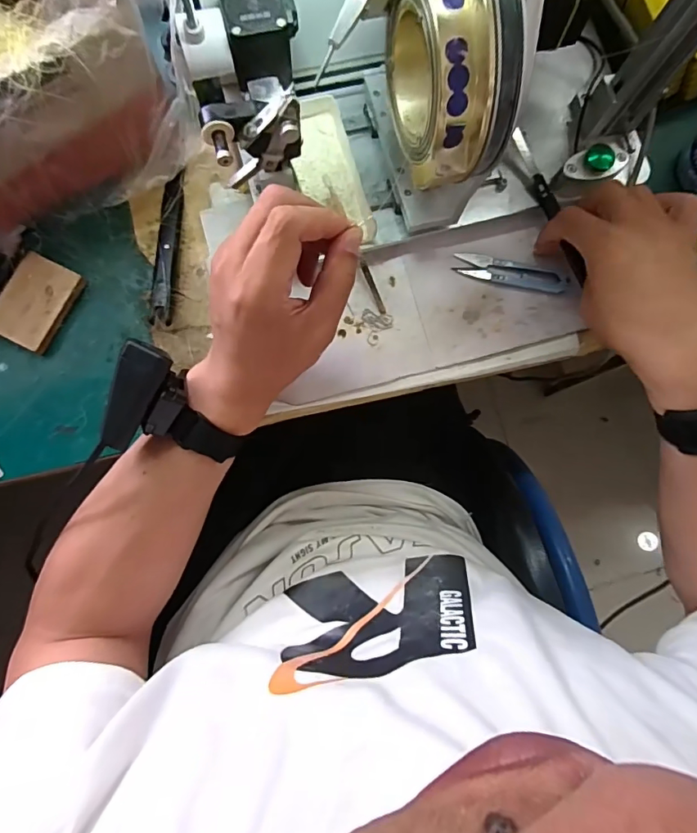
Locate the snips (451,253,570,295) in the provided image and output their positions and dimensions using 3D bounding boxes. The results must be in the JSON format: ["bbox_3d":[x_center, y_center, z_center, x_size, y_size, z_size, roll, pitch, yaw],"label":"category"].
[{"bbox_3d":[0.144,-0.128,0.417,0.099,0.008,0.023,12,81,-2],"label":"snips"}]

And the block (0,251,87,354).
[{"bbox_3d":[-0.256,-0.092,0.384,0.049,0.016,0.073,28,81,1],"label":"block"}]

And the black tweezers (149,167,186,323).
[{"bbox_3d":[-0.154,-0.144,0.399,0.017,0.016,0.133,3,81,-3],"label":"black tweezers"}]

